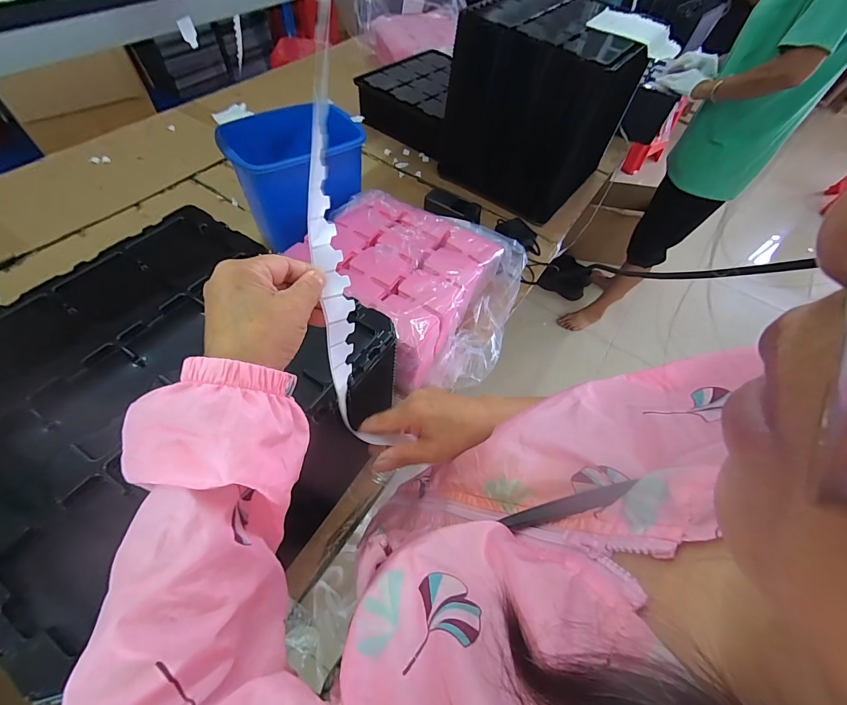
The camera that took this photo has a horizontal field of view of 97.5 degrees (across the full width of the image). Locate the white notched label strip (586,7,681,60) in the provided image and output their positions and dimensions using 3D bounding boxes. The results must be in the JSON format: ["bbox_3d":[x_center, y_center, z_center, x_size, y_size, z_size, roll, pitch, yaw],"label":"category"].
[{"bbox_3d":[0.459,-0.686,0.807,0.189,0.039,0.160,28,59,13],"label":"white notched label strip"}]

